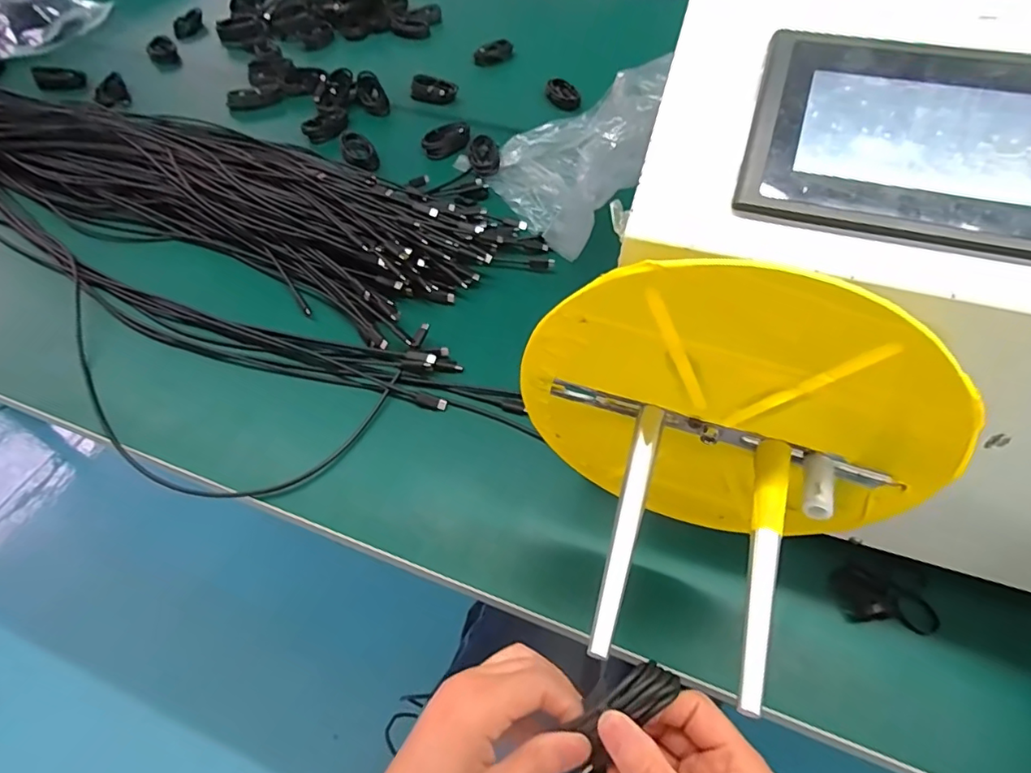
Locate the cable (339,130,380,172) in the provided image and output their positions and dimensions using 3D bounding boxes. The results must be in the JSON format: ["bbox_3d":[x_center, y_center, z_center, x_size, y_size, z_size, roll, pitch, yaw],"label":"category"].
[{"bbox_3d":[-0.214,-0.320,0.725,0.040,0.015,0.085,-23,56,-16],"label":"cable"}]

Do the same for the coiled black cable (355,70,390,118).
[{"bbox_3d":[-0.217,-0.437,0.808,0.046,0.022,0.080,-22,72,-16],"label":"coiled black cable"}]

